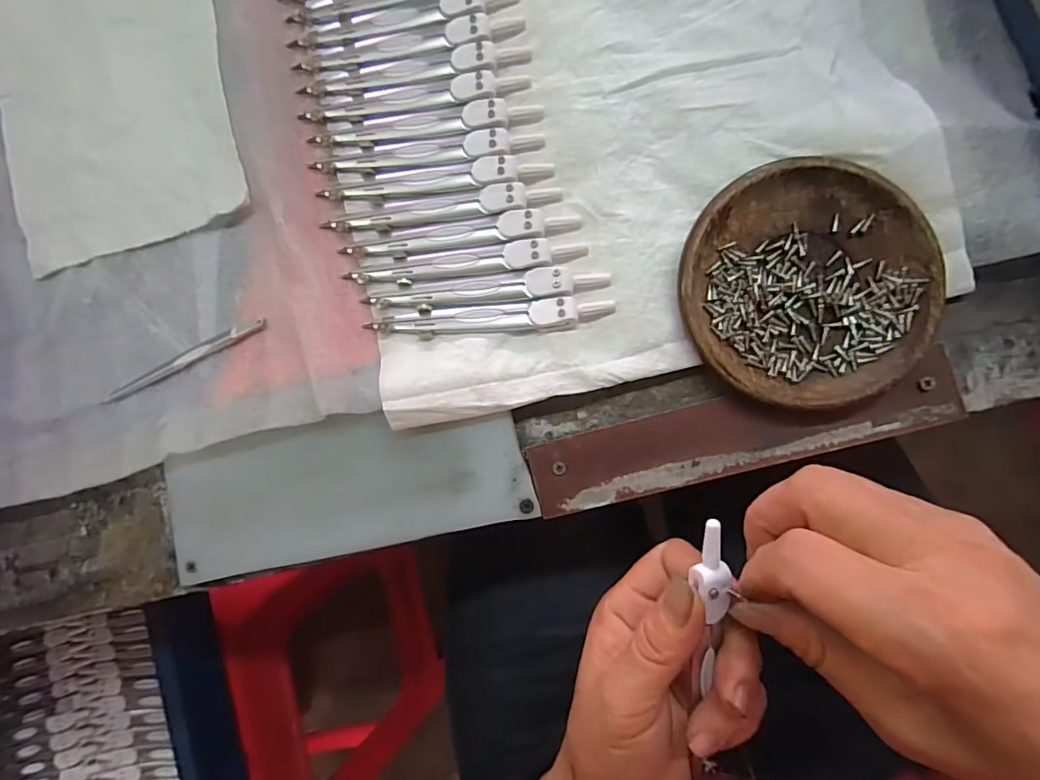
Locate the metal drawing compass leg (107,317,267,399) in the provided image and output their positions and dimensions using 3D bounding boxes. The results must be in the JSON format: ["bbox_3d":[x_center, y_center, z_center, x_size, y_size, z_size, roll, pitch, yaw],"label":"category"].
[{"bbox_3d":[-0.193,-0.018,0.295,0.107,0.005,0.011,-24,84,7],"label":"metal drawing compass leg"}]

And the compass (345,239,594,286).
[{"bbox_3d":[-0.030,-0.067,0.272,0.124,0.007,0.015,-5,87,8],"label":"compass"}]

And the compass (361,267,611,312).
[{"bbox_3d":[-0.019,-0.053,0.267,0.126,0.005,0.016,-3,87,8],"label":"compass"}]

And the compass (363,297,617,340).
[{"bbox_3d":[-0.017,-0.037,0.265,0.124,0.007,0.015,-3,87,8],"label":"compass"}]

